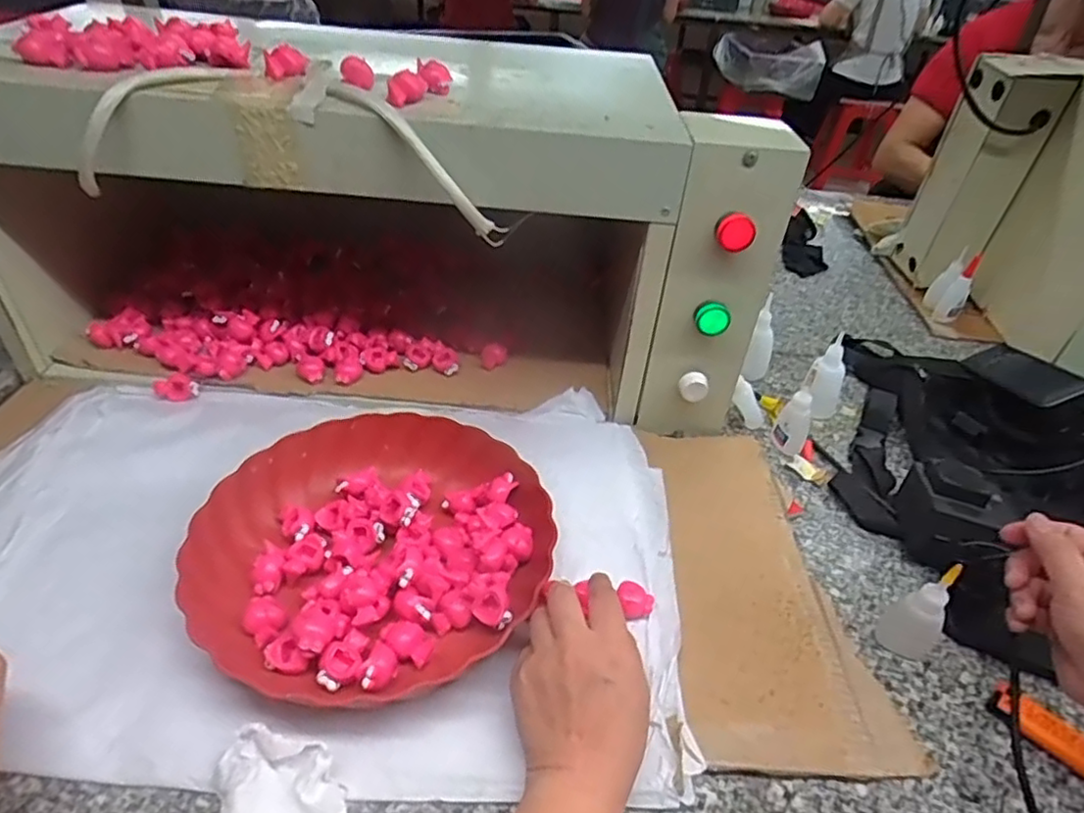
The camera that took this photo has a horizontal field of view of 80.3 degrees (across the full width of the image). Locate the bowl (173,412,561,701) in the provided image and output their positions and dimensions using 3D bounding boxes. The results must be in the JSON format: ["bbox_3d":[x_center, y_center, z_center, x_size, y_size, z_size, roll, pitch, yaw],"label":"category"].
[{"bbox_3d":[-0.121,0.096,0.470,0.244,0.044,0.213,-18,44,-27],"label":"bowl"}]

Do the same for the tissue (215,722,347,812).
[{"bbox_3d":[-0.138,0.213,0.345,0.056,0.034,0.087,-16,43,-25],"label":"tissue"}]

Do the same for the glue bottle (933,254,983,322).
[{"bbox_3d":[0.544,-0.152,0.839,0.027,0.083,0.032,31,45,28],"label":"glue bottle"}]

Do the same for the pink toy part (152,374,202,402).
[{"bbox_3d":[-0.346,-0.019,0.607,0.039,0.014,0.023,14,39,11],"label":"pink toy part"}]

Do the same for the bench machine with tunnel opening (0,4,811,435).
[{"bbox_3d":[-0.159,-0.178,0.631,0.707,0.292,0.269,6,38,0],"label":"bench machine with tunnel opening"}]

